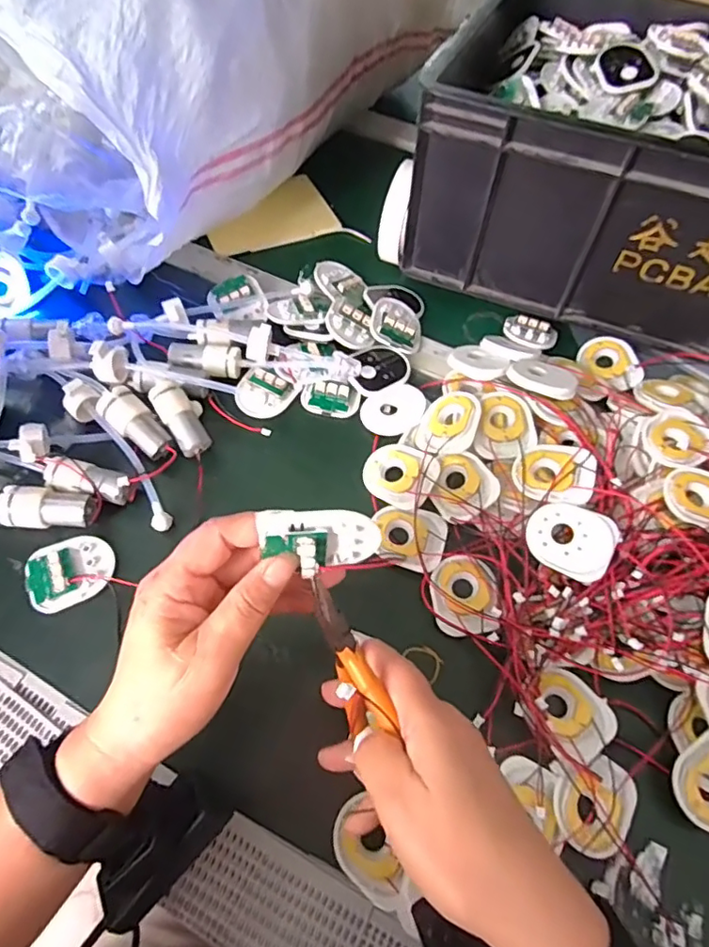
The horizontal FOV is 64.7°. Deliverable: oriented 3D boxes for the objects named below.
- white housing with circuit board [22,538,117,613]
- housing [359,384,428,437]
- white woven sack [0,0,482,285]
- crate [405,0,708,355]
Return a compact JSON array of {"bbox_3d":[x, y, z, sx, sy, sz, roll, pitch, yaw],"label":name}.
[{"bbox_3d":[-0.206,0.071,0.407,0.058,0.016,0.049,-18,62,-15],"label":"white housing with circuit board"},{"bbox_3d":[0.034,-0.054,0.477,0.056,0.006,0.040,-19,62,-15],"label":"housing"},{"bbox_3d":[-0.098,-0.460,0.567,0.229,0.186,0.606,32,62,14],"label":"white woven sack"},{"bbox_3d":[0.336,-0.301,0.531,0.480,0.145,0.356,21,60,8],"label":"crate"}]

